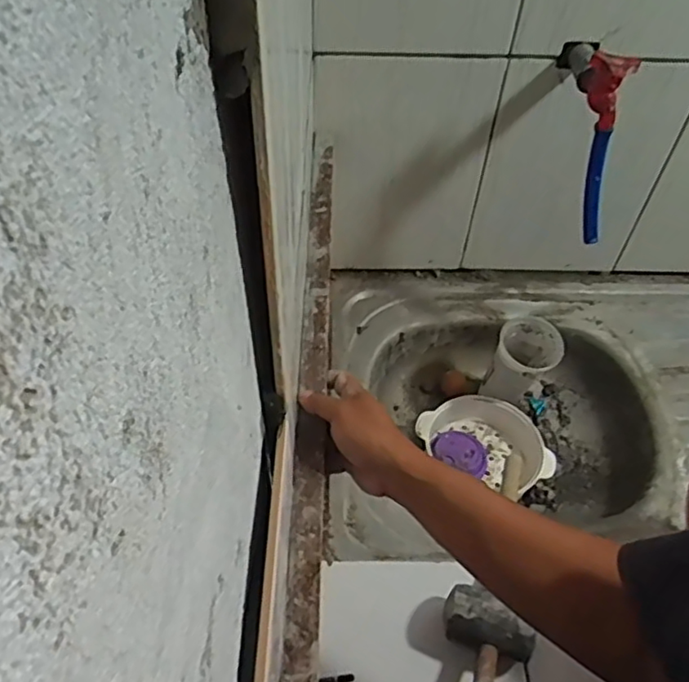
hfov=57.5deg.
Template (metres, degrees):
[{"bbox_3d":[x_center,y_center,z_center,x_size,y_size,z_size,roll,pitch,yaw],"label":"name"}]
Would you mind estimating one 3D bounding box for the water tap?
[{"bbox_3d":[0.286,-0.246,0.745,0.055,0.194,0.162,0,53,-3],"label":"water tap"}]

